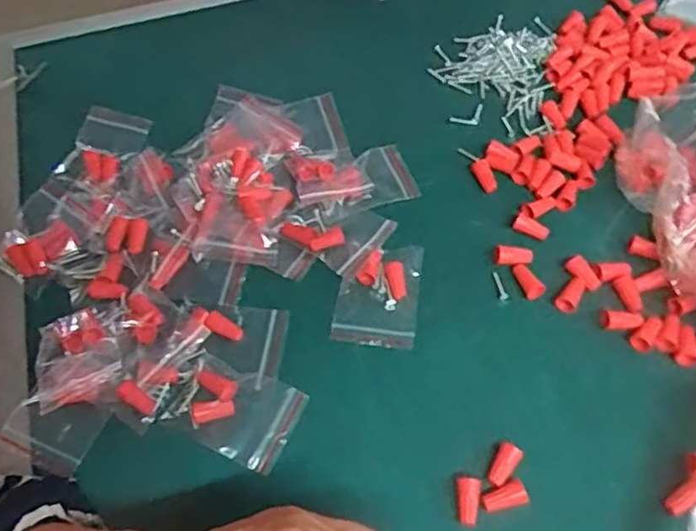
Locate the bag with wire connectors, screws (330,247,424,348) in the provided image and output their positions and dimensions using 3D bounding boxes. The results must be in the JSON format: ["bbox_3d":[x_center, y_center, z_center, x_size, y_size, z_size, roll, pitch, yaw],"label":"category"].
[{"bbox_3d":[0.019,0.016,0.403,0.049,0.011,0.067,7,58,7],"label":"bag with wire connectors, screws"}]

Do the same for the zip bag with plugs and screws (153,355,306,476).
[{"bbox_3d":[-0.067,0.080,0.365,0.073,0.009,0.048,20,61,15],"label":"zip bag with plugs and screws"}]

